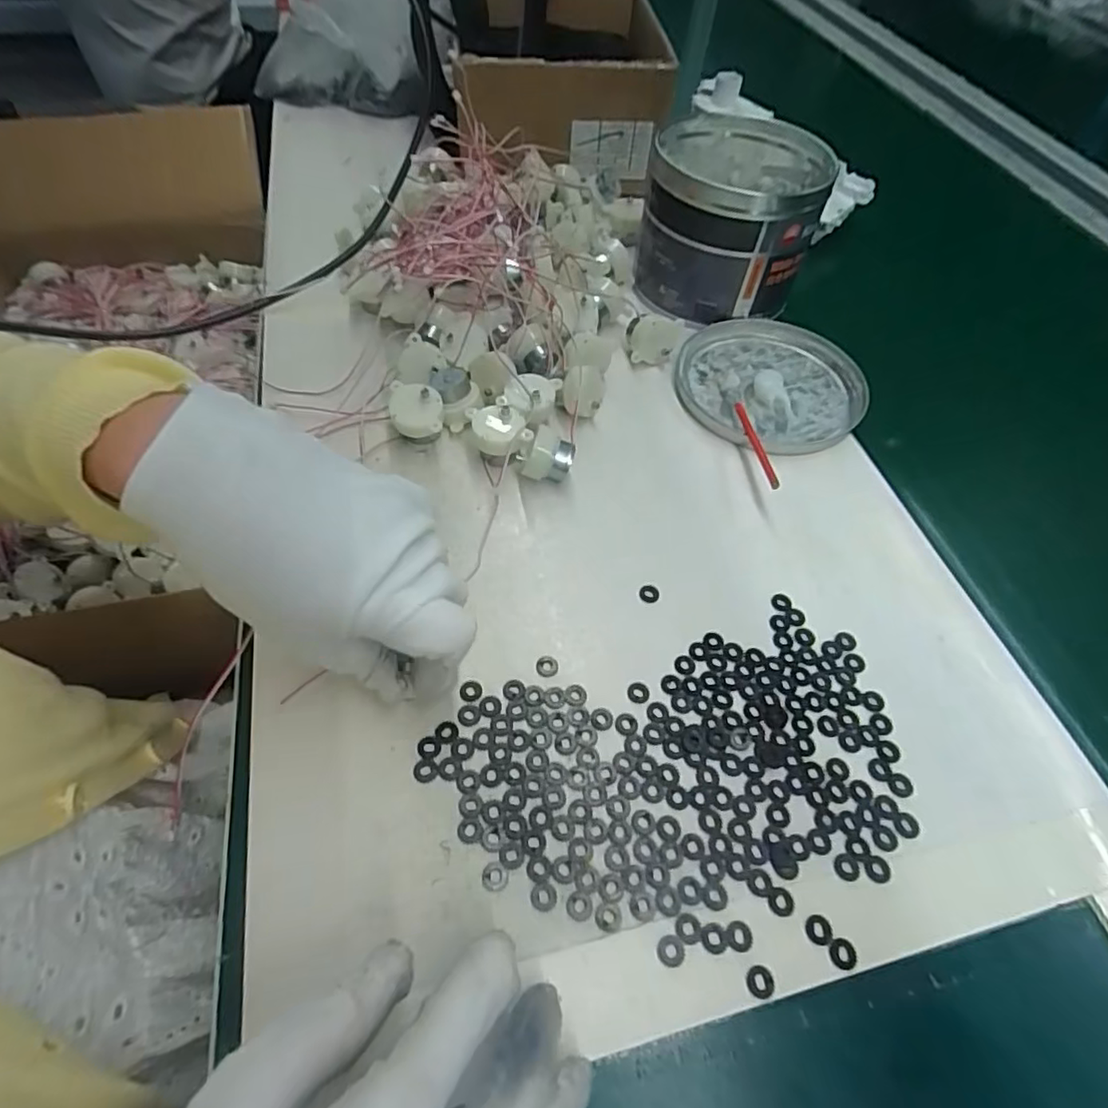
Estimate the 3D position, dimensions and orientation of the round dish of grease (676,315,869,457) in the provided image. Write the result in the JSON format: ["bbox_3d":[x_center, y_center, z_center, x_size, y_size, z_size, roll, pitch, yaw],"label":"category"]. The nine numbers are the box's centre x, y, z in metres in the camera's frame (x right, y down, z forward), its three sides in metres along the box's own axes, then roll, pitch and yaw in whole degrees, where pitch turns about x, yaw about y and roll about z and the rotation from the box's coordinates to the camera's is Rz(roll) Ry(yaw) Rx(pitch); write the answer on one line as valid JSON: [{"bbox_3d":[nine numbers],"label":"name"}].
[{"bbox_3d":[0.156,-0.123,0.438,0.135,0.014,0.125,2,55,-3],"label":"round dish of grease"}]

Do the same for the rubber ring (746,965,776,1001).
[{"bbox_3d":[0.079,0.163,0.232,0.010,0.004,0.011,2,55,-3],"label":"rubber ring"}]

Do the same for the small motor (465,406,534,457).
[{"bbox_3d":[-0.034,-0.070,0.373,0.031,0.029,0.032,-19,59,-17],"label":"small motor"}]

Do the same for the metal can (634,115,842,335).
[{"bbox_3d":[0.133,-0.254,0.470,0.120,0.099,0.132,14,55,6],"label":"metal can"}]

